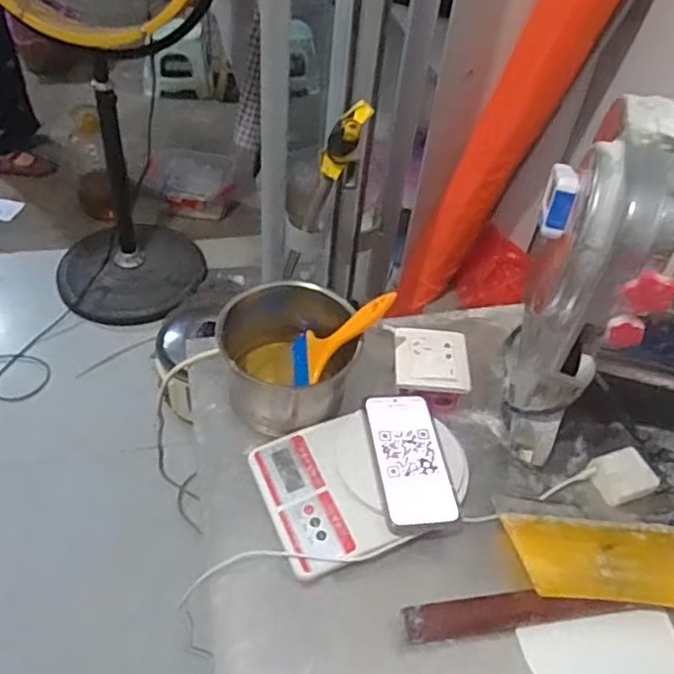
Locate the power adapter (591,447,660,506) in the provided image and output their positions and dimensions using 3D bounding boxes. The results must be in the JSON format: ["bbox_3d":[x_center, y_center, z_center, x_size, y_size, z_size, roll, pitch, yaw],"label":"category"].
[{"bbox_3d":[0.313,0.153,0.697,0.057,0.022,0.057,-36,50,15],"label":"power adapter"}]

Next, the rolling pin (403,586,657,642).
[{"bbox_3d":[0.336,0.244,0.626,0.555,0.035,0.034,-3,48,-10],"label":"rolling pin"}]

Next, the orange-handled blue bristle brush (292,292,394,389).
[{"bbox_3d":[0.004,0.001,0.700,0.016,0.156,0.076,35,39,-28],"label":"orange-handled blue bristle brush"}]

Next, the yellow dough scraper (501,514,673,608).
[{"bbox_3d":[0.261,0.217,0.624,0.173,0.009,0.089,3,33,4],"label":"yellow dough scraper"}]

